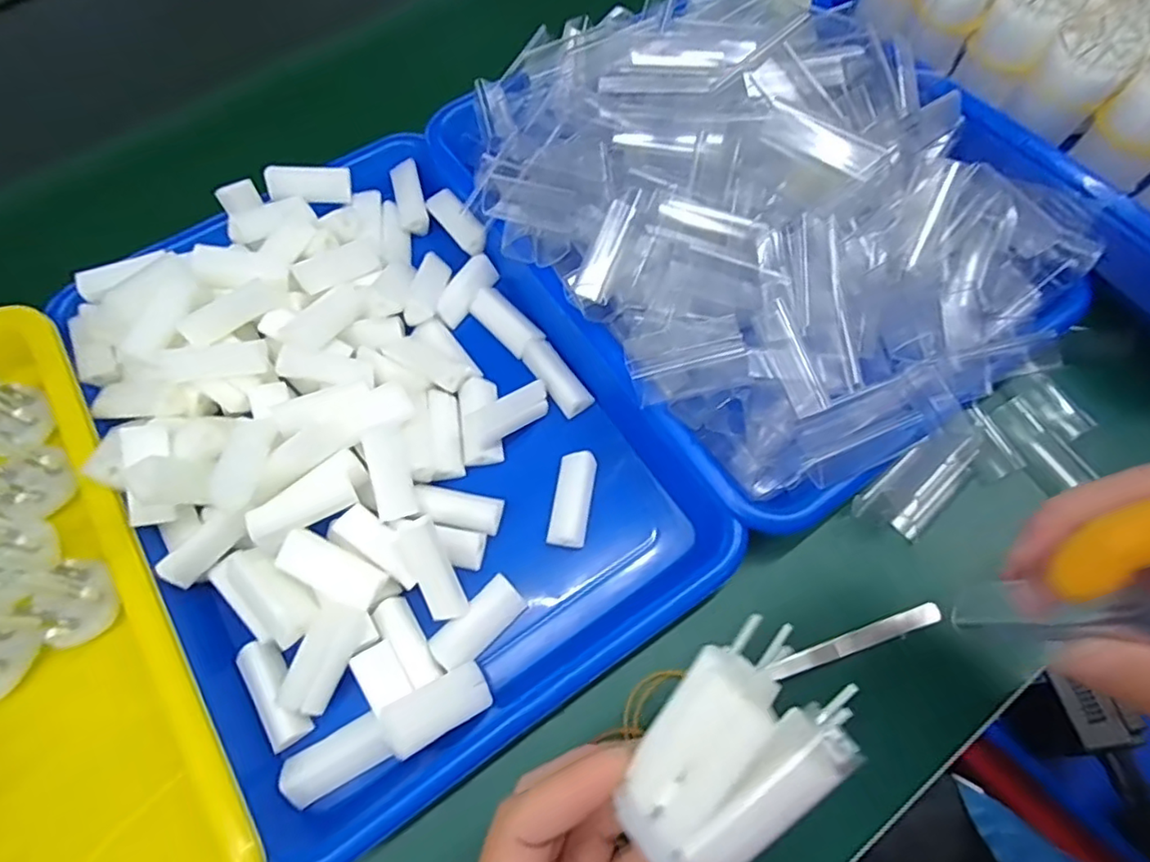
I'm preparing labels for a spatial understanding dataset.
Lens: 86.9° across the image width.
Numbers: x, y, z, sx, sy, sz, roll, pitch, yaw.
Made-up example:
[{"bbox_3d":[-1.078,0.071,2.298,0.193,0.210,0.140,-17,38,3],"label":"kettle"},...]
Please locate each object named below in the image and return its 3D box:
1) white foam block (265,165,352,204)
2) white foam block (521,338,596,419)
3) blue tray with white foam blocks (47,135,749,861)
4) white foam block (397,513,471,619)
[{"bbox_3d":[-0.157,-0.146,0.360,0.046,0.007,0.021,-5,95,-21],"label":"white foam block"},{"bbox_3d":[-0.009,-0.031,0.330,0.019,0.013,0.046,-34,69,-12],"label":"white foam block"},{"bbox_3d":[-0.101,-0.004,0.305,0.227,0.053,0.320,-32,69,-12],"label":"blue tray with white foam blocks"},{"bbox_3d":[-0.066,0.063,0.281,0.017,0.017,0.049,-26,83,-9],"label":"white foam block"}]

